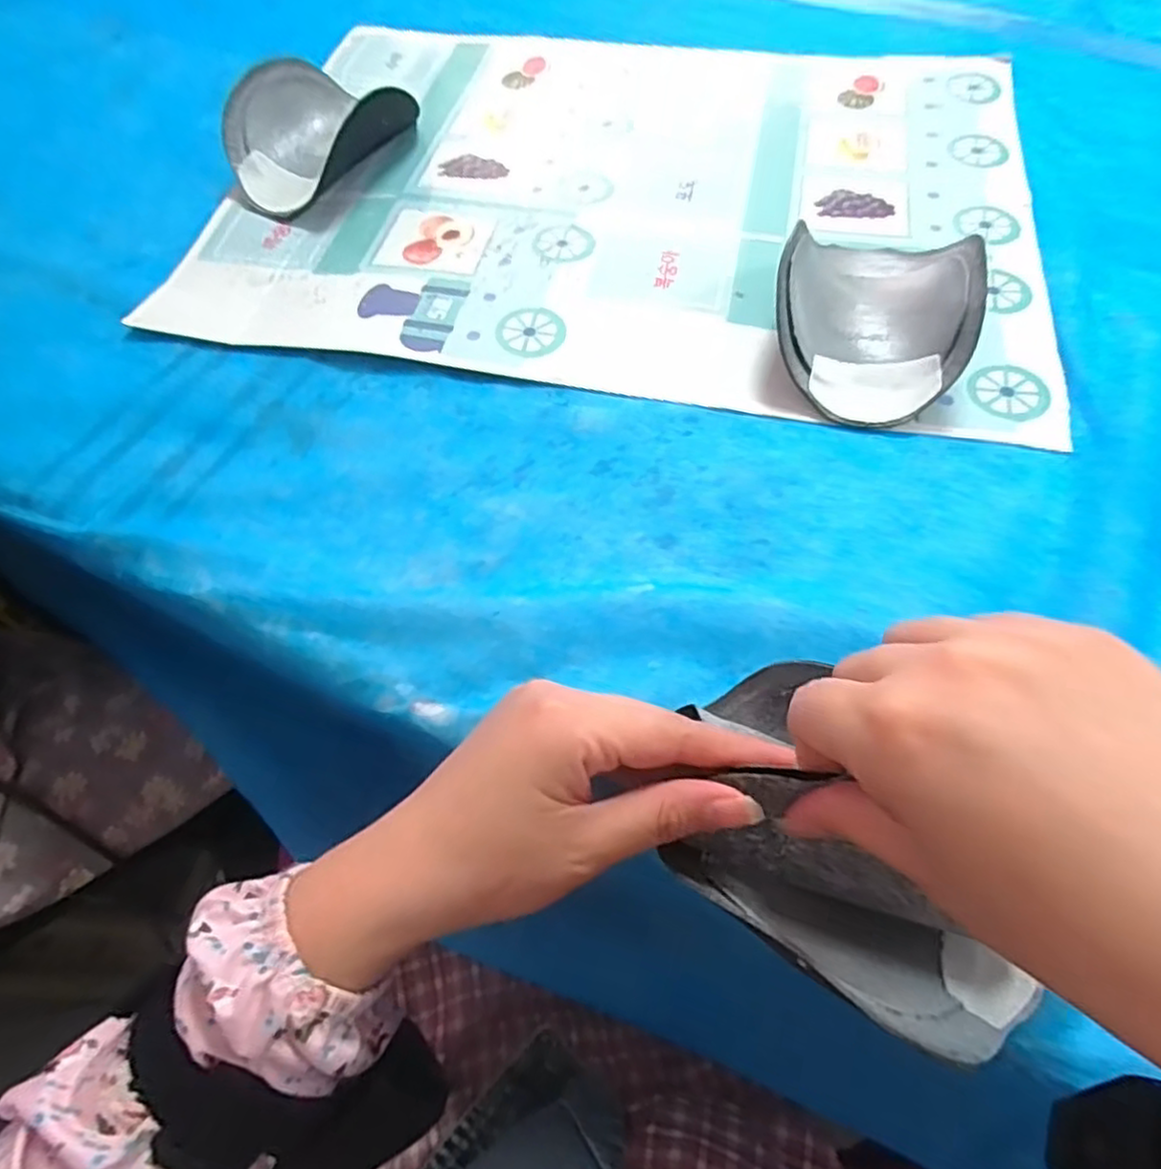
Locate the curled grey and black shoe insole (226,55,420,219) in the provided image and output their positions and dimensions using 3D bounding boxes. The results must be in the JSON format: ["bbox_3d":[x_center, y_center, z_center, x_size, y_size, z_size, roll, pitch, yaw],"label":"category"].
[{"bbox_3d":[-0.193,-0.317,0.488,0.108,0.046,0.120,35,68,20],"label":"curled grey and black shoe insole"}]

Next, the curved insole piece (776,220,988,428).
[{"bbox_3d":[0.154,-0.152,0.376,0.103,0.045,0.132,11,62,9],"label":"curved insole piece"}]

